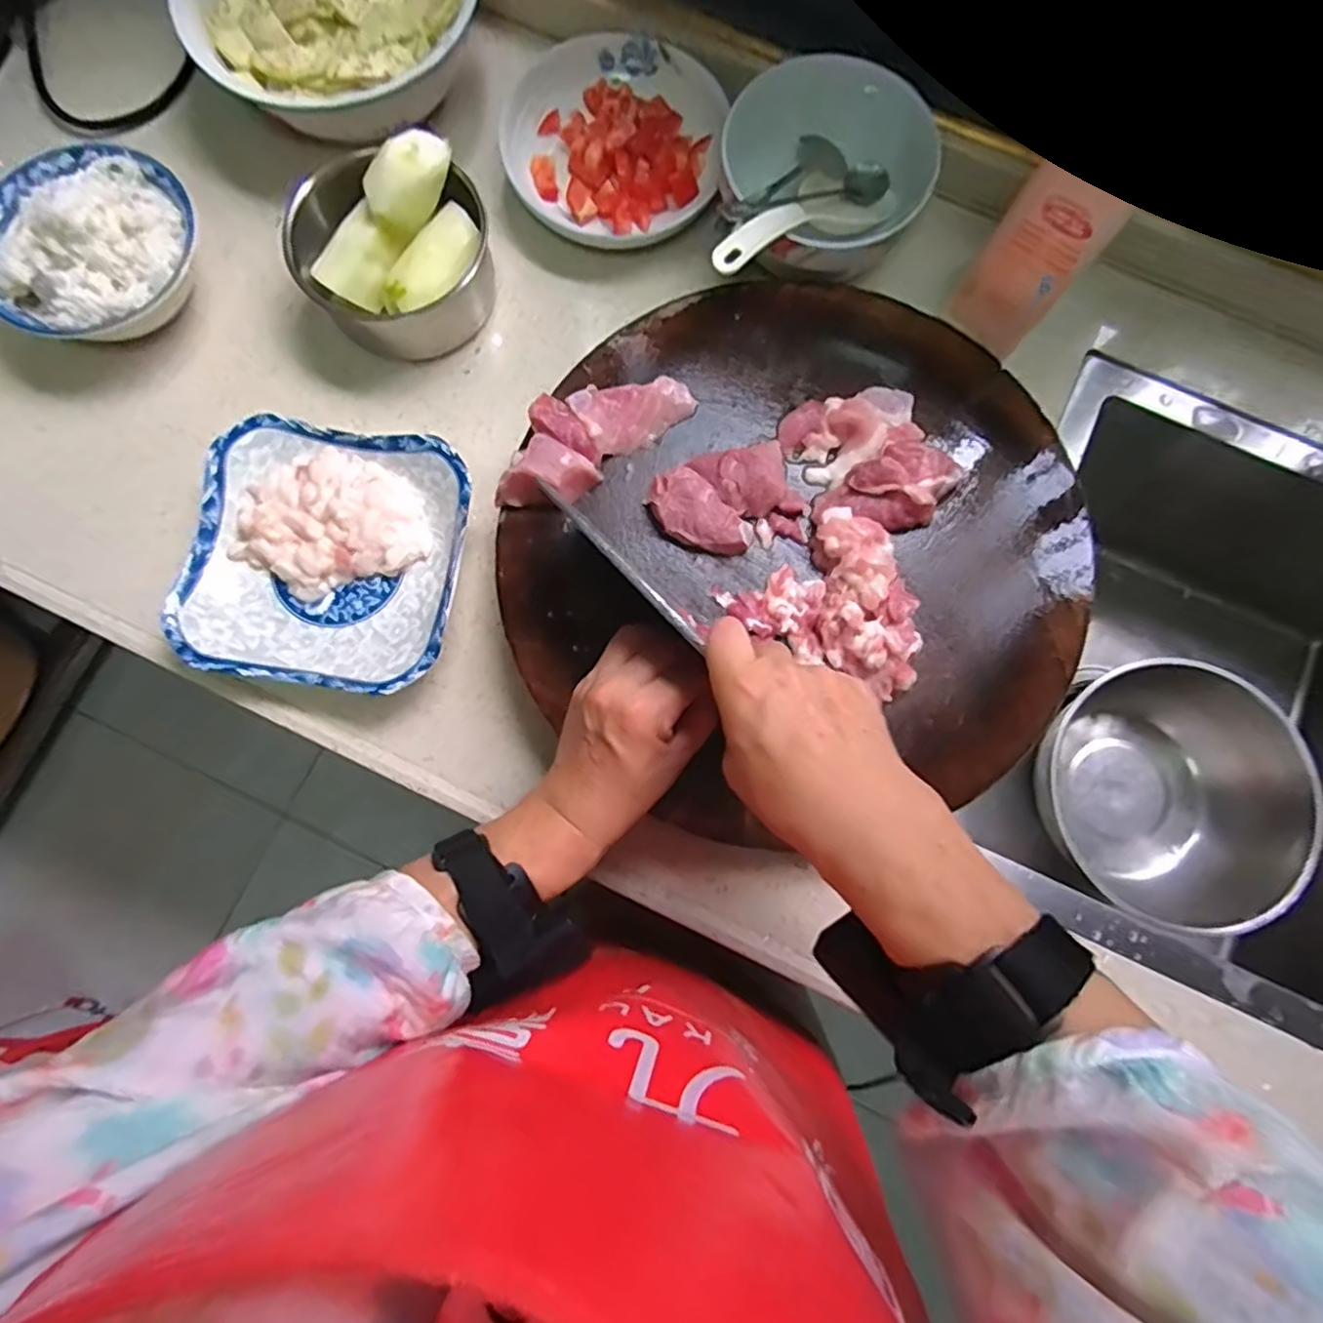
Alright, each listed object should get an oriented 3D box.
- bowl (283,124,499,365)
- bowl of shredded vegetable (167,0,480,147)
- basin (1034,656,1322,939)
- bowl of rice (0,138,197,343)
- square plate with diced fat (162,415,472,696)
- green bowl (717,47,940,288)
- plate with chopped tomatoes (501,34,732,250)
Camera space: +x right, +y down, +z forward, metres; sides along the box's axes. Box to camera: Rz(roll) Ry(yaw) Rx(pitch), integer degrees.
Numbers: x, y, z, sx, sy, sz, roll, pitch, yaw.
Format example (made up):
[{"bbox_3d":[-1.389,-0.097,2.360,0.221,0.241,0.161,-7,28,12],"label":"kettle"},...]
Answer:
[{"bbox_3d":[-0.189,-0.293,0.474,0.131,0.081,0.121,0,80,-1],"label":"bowl"},{"bbox_3d":[-0.243,-0.495,0.505,0.214,0.072,0.186,-34,82,-7],"label":"bowl of shredded vegetable"},{"bbox_3d":[0.452,0.113,0.607,0.220,0.102,0.208,0,80,-1],"label":"basin"},{"bbox_3d":[-0.407,-0.295,0.475,0.133,0.079,0.146,0,80,-1],"label":"bowl of rice"},{"bbox_3d":[-0.225,-0.070,0.456,0.175,0.042,0.175,10,80,1],"label":"square plate with diced fat"},{"bbox_3d":[0.116,-0.346,0.479,0.144,0.066,0.139,0,80,-1],"label":"green bowl"},{"bbox_3d":[-0.035,-0.408,0.521,0.159,0.033,0.163,0,80,-1],"label":"plate with chopped tomatoes"}]

